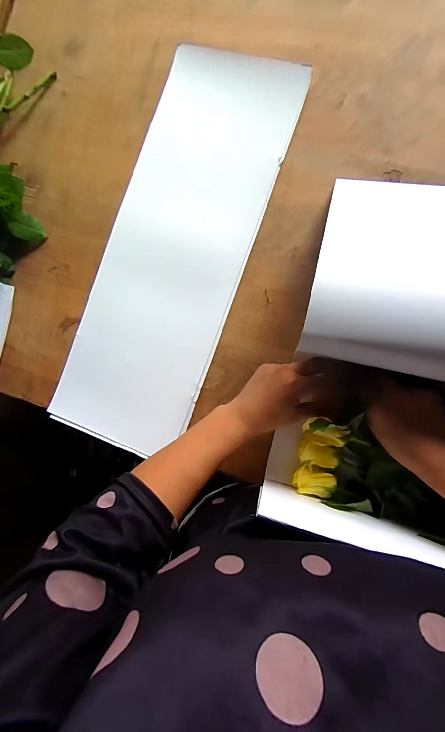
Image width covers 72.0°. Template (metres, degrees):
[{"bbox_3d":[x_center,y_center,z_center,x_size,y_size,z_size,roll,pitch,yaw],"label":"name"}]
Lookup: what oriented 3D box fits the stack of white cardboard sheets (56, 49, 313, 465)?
[{"bbox_3d":[-0.071,-0.169,0.446,0.206,0.012,0.579,20,90,8],"label":"stack of white cardboard sheets"}]

